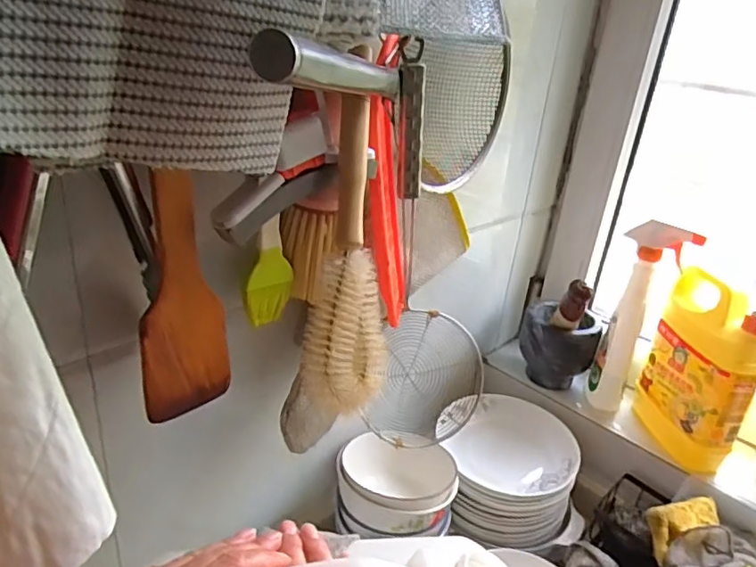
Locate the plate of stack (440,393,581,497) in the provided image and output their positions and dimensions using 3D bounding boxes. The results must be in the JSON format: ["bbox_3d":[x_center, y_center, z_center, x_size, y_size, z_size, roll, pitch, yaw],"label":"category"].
[{"bbox_3d":[0.165,0.206,0.733,0.163,0.035,0.157,5,25,-2],"label":"plate of stack"}]

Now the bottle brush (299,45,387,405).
[{"bbox_3d":[-0.020,-0.024,0.409,0.060,0.233,0.047,3,0,-7],"label":"bottle brush"}]

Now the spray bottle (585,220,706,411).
[{"bbox_3d":[0.332,0.048,0.732,0.078,0.253,0.051,26,31,36],"label":"spray bottle"}]

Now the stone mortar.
[{"bbox_3d":[0.255,0.097,0.811,0.104,0.113,0.090,16,27,21],"label":"stone mortar"}]

